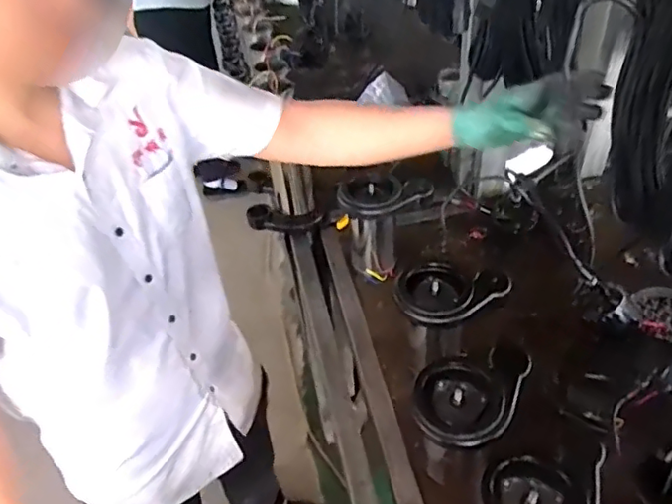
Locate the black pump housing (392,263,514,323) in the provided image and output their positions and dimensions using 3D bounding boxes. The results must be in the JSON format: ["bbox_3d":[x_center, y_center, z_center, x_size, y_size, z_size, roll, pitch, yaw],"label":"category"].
[{"bbox_3d":[0.172,0.059,0.872,0.158,0.054,0.117,-23,45,-17],"label":"black pump housing"}]

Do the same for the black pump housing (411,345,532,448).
[{"bbox_3d":[0.171,0.177,0.736,0.121,0.037,0.155,20,49,27],"label":"black pump housing"}]

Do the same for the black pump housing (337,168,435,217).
[{"bbox_3d":[0.088,-0.110,1.043,0.159,0.041,0.091,-14,43,-8],"label":"black pump housing"}]

